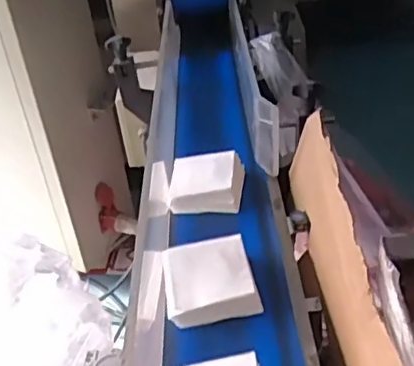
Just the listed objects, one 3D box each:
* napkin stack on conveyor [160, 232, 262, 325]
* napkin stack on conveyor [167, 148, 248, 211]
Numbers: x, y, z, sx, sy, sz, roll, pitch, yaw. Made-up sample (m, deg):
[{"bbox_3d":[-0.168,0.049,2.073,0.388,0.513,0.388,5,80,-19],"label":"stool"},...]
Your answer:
[{"bbox_3d":[0.001,0.109,0.690,0.095,0.039,0.101,-10,34,-5],"label":"napkin stack on conveyor"},{"bbox_3d":[-0.002,-0.001,0.854,0.100,0.046,0.100,-1,35,8],"label":"napkin stack on conveyor"}]

